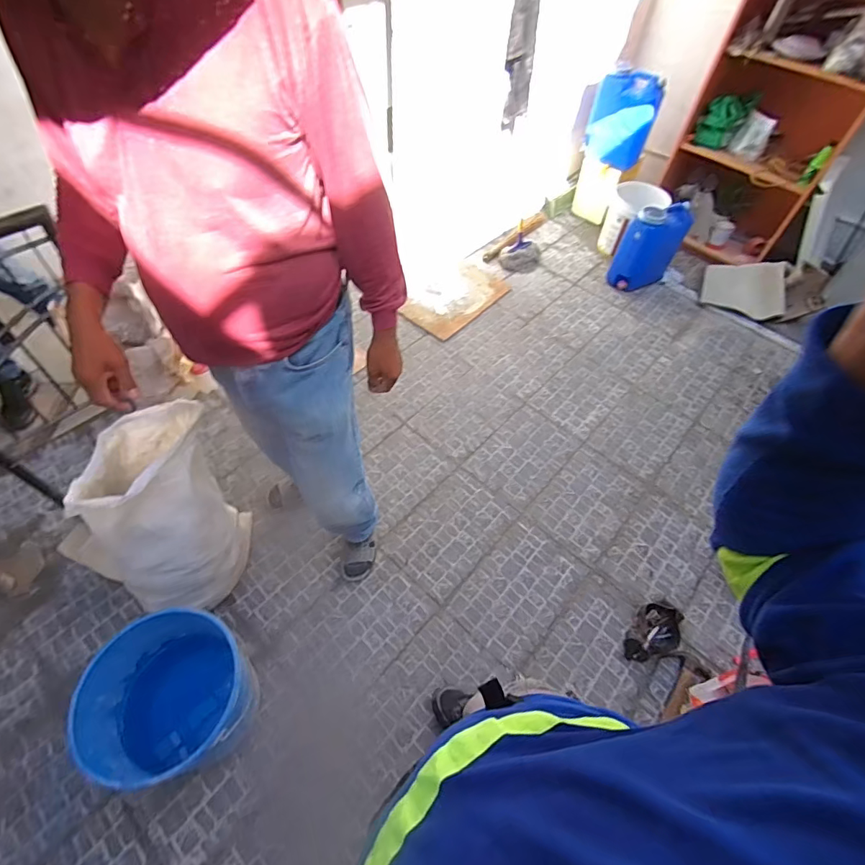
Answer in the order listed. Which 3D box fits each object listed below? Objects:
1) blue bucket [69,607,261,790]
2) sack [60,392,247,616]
[{"bbox_3d":[-0.627,0.679,1.165,0.353,0.378,0.339,2,54,-3],"label":"blue bucket"},{"bbox_3d":[-0.711,0.240,1.273,0.278,0.574,0.361,-8,55,-10],"label":"sack"}]

